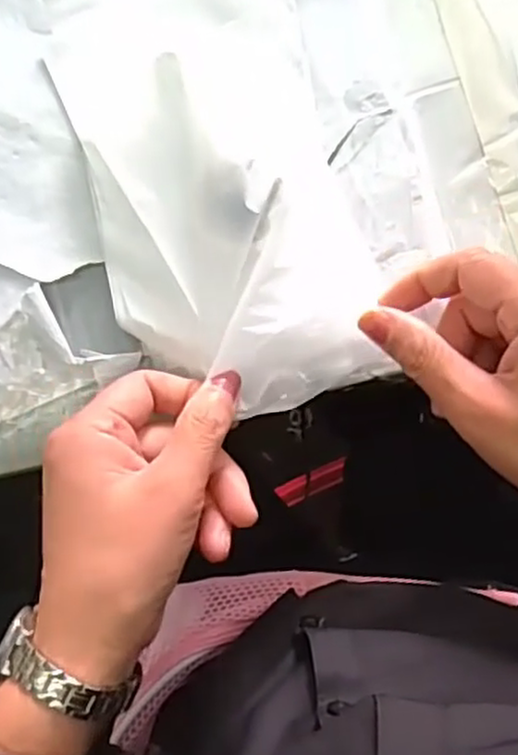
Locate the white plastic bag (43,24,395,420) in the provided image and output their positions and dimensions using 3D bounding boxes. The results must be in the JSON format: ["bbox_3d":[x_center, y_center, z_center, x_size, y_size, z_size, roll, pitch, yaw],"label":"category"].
[{"bbox_3d":[-0.019,-0.084,0.340,0.119,0.044,0.202,-19,87,1],"label":"white plastic bag"}]

